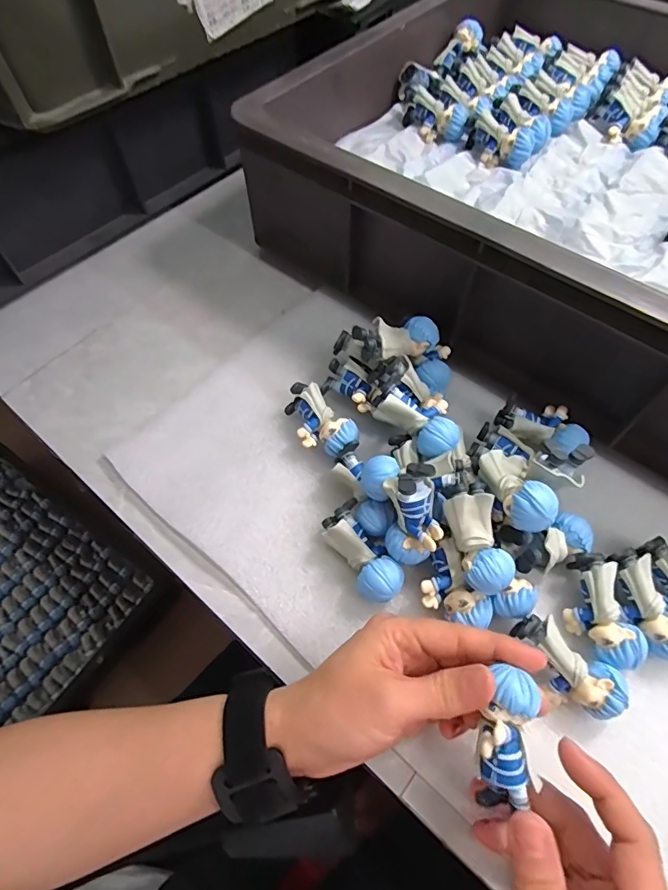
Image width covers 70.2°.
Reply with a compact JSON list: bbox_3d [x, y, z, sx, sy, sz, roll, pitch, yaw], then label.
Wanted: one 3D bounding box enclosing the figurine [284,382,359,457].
[{"bbox_3d":[-0.013,-0.015,0.346,0.033,0.027,0.061,-39,67,-18],"label":"figurine"}]

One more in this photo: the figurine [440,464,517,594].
[{"bbox_3d":[0.079,0.047,0.275,0.027,0.023,0.074,-16,63,-7],"label":"figurine"}]

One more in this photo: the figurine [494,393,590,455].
[{"bbox_3d":[0.148,-0.013,0.341,0.059,0.023,0.037,25,65,14],"label":"figurine"}]

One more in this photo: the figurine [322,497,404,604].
[{"bbox_3d":[0.018,0.069,0.300,0.027,0.027,0.062,-29,64,-14],"label":"figurine"}]

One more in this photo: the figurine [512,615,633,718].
[{"bbox_3d":[0.126,0.125,0.264,0.063,0.031,0.031,36,68,19],"label":"figurine"}]

